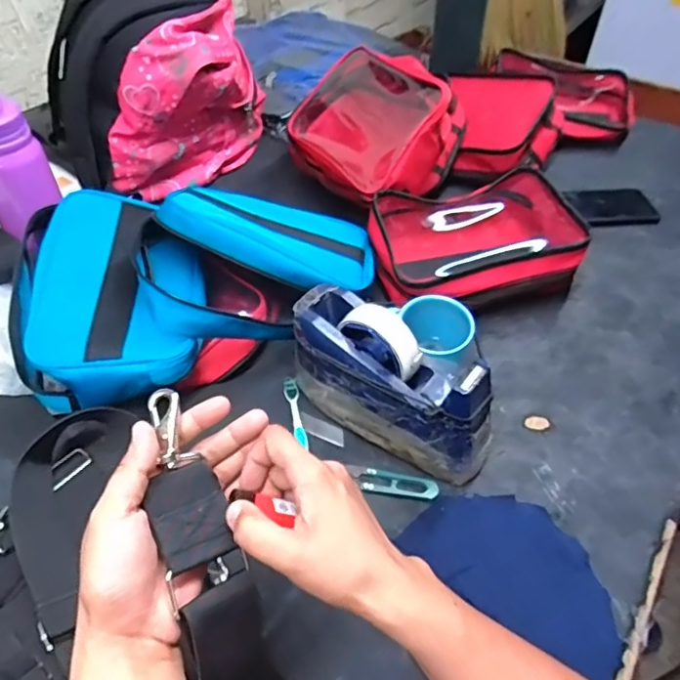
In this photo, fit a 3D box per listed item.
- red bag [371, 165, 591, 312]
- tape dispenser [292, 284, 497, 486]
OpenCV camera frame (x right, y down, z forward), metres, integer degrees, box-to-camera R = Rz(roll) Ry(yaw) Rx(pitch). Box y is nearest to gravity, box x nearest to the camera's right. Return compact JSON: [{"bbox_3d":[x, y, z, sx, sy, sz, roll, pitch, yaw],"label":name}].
[{"bbox_3d":[0.164,-0.121,0.689,0.238,0.097,0.176,-15,48,-13],"label":"red bag"},{"bbox_3d":[0.048,0.039,0.524,0.202,0.120,0.072,27,53,24],"label":"tape dispenser"}]

